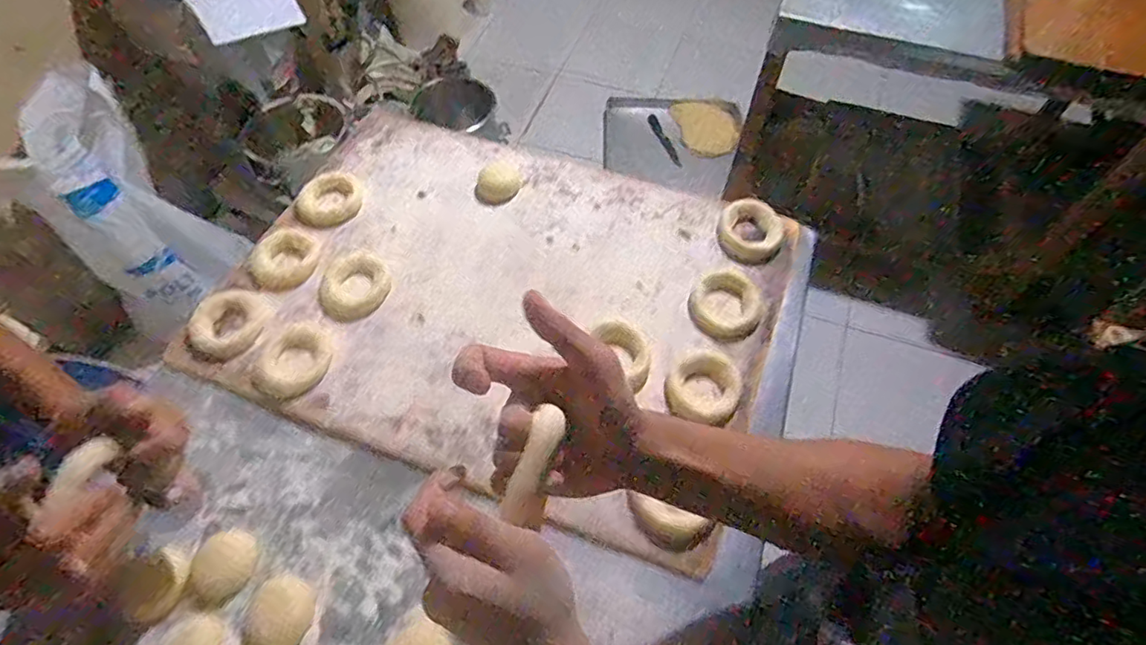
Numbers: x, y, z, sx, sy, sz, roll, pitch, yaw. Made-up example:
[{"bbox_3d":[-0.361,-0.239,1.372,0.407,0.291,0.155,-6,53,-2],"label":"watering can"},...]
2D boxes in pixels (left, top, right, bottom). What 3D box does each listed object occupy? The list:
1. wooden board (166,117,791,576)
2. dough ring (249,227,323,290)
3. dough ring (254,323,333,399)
[{"bbox_3d":[-0.081,-0.042,0.661,0.588,0.024,0.431,19,62,13],"label":"wooden board"},{"bbox_3d":[-0.340,-0.076,0.685,0.075,0.015,0.076,-1,59,2],"label":"dough ring"},{"bbox_3d":[-0.293,0.041,0.616,0.067,0.013,0.081,21,62,14],"label":"dough ring"}]

